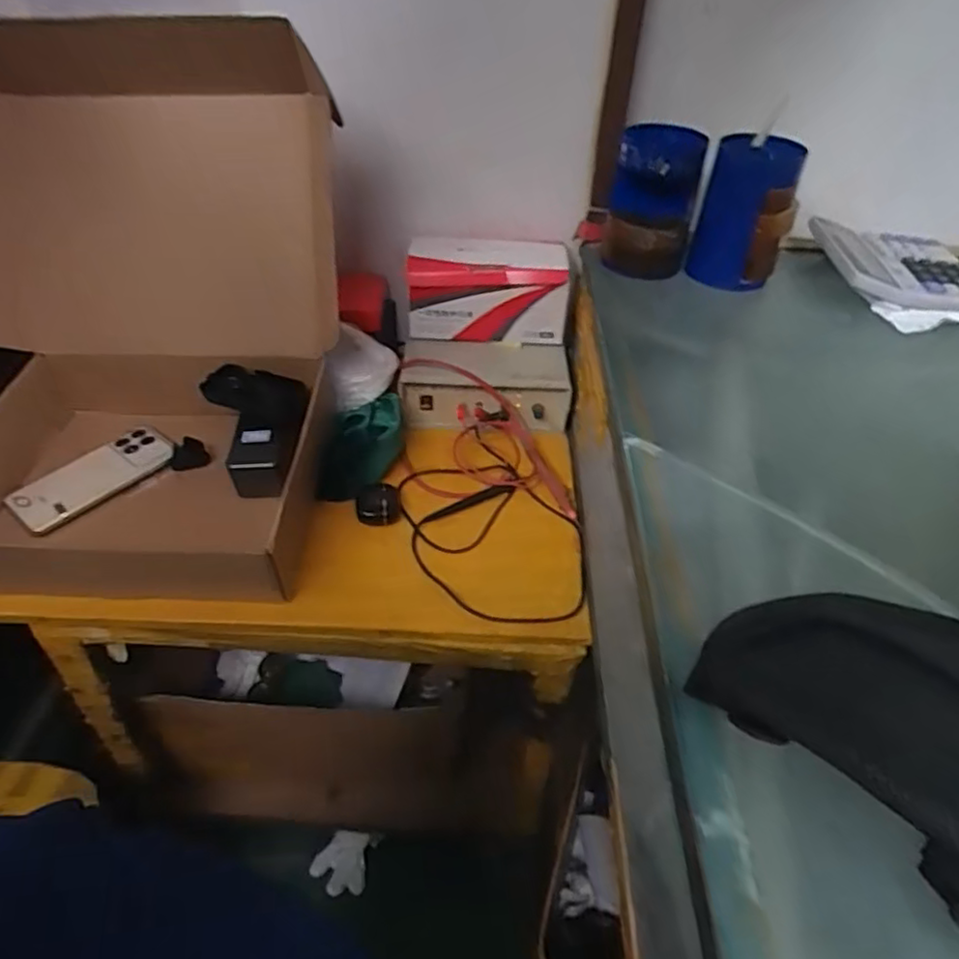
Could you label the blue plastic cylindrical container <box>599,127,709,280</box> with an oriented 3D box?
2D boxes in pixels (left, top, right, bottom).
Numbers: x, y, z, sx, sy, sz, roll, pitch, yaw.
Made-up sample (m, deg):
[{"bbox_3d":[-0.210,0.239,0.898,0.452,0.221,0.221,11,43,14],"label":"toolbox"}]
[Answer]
[{"bbox_3d":[0.179,-0.287,0.704,0.085,0.129,0.072,8,42,6],"label":"blue plastic cylindrical container"}]

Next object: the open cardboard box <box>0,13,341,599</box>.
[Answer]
[{"bbox_3d":[-0.364,-0.165,0.644,0.424,0.418,0.443,4,42,2],"label":"open cardboard box"}]

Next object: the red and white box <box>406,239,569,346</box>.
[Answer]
[{"bbox_3d":[0.009,-0.230,0.815,0.184,0.098,0.086,1,42,-1],"label":"red and white box"}]

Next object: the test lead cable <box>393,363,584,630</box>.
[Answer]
[{"bbox_3d":[0.010,-0.004,0.694,0.180,0.080,0.309,-2,42,-5],"label":"test lead cable"}]

